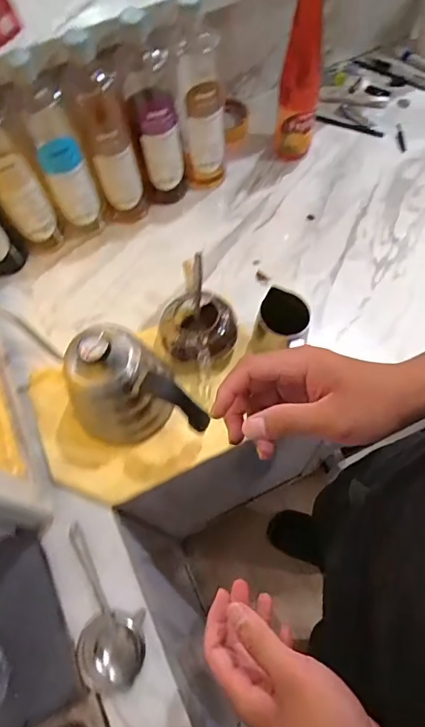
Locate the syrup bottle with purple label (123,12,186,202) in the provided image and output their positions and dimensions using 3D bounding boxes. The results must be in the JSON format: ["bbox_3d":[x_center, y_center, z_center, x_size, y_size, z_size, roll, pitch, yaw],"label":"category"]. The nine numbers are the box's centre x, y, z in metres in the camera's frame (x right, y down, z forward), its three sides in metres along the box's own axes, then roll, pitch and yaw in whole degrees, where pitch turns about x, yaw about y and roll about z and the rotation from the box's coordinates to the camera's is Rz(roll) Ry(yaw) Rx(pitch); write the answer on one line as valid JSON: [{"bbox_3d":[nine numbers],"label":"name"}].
[{"bbox_3d":[-0.075,-0.326,0.633,0.064,0.253,0.052,-9,66,-1],"label":"syrup bottle with purple label"}]

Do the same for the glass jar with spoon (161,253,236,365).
[{"bbox_3d":[-0.019,-0.057,0.600,0.099,0.097,0.095,-1,66,3],"label":"glass jar with spoon"}]

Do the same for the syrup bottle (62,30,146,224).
[{"bbox_3d":[-0.140,-0.305,0.630,0.062,0.251,0.057,-16,66,-4],"label":"syrup bottle"}]

